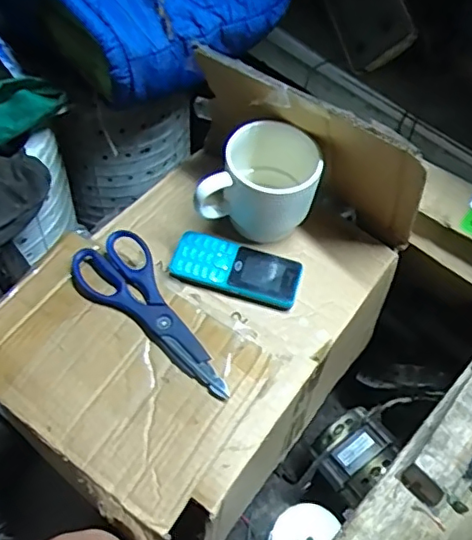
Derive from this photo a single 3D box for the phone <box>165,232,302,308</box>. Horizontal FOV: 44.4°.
[{"bbox_3d":[0.002,-0.002,0.580,0.127,0.018,0.058,14,55,6],"label":"phone"}]

